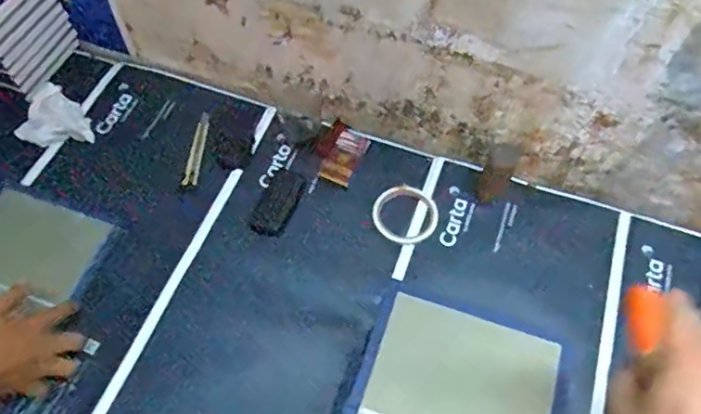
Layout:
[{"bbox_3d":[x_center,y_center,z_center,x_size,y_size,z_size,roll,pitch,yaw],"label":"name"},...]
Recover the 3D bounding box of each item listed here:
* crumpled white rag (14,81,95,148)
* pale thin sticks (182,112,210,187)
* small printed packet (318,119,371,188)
[{"bbox_3d":[-0.480,-0.141,0.882,0.109,0.035,0.115,-19,62,-12],"label":"crumpled white rag"},{"bbox_3d":[-0.246,-0.094,0.891,0.022,0.008,0.126,14,71,-13],"label":"pale thin sticks"},{"bbox_3d":[-0.015,-0.085,0.876,0.071,0.016,0.097,24,62,12],"label":"small printed packet"}]

